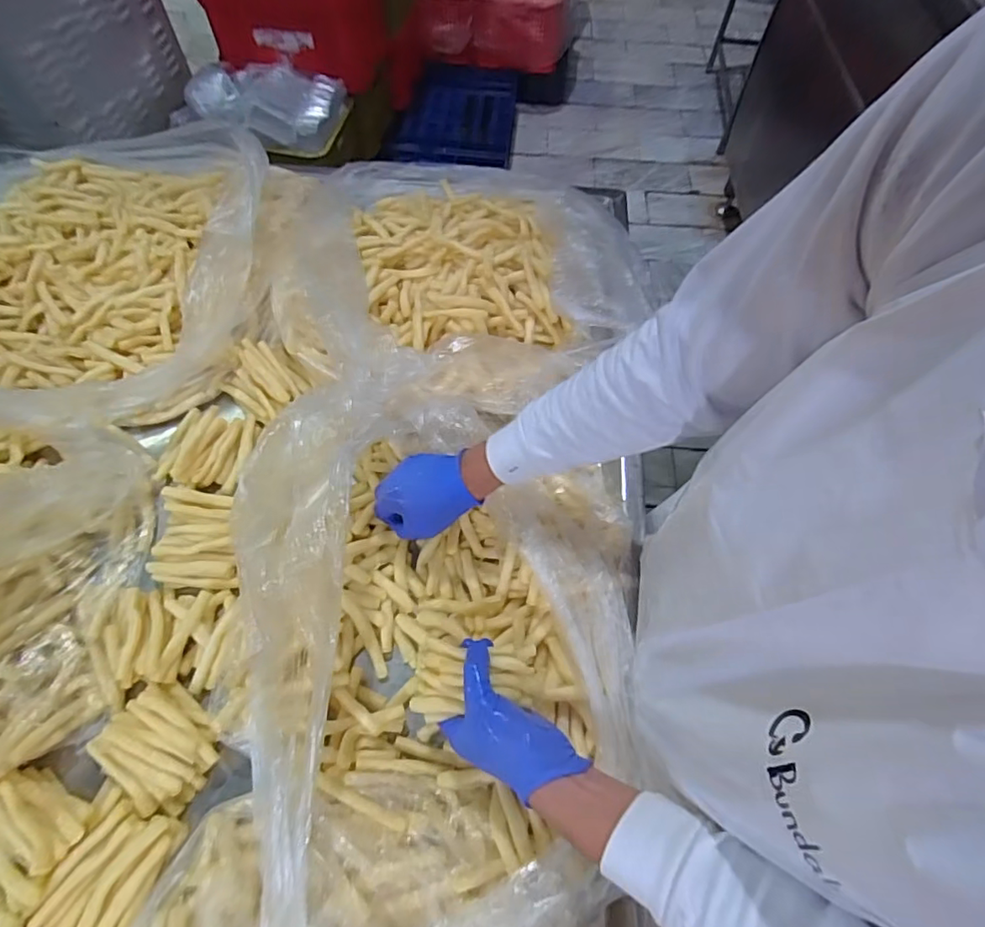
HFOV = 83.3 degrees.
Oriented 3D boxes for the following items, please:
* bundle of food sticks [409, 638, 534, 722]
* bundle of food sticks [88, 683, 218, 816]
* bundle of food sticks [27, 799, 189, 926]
[{"bbox_3d":[-0.019,0.194,0.507,0.115,0.035,0.065,-6,62,3],"label":"bundle of food sticks"},{"bbox_3d":[-0.327,0.279,0.546,0.105,0.035,0.090,33,65,15],"label":"bundle of food sticks"},{"bbox_3d":[-0.340,0.367,0.491,0.079,0.032,0.104,19,63,8],"label":"bundle of food sticks"}]

